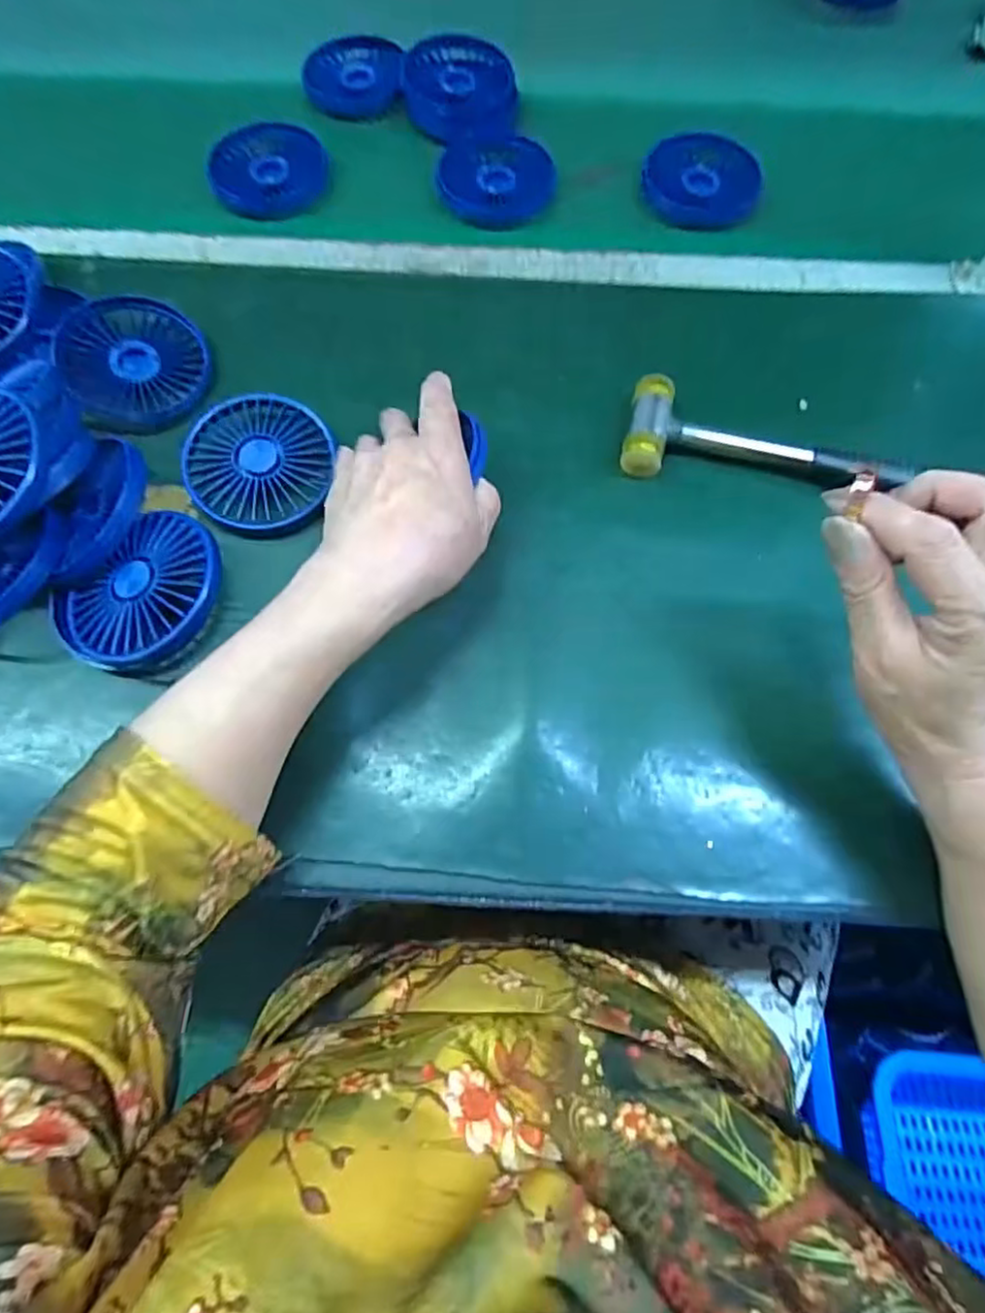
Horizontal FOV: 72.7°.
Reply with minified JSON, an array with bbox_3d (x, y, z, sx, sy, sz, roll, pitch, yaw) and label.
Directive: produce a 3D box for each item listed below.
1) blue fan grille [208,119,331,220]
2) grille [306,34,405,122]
[{"bbox_3d":[-0.168,-0.370,0.508,0.087,0.022,0.087,0,69,1],"label":"blue fan grille"},{"bbox_3d":[-0.112,-0.475,0.548,0.082,0.023,0.082,3,69,2],"label":"grille"}]

